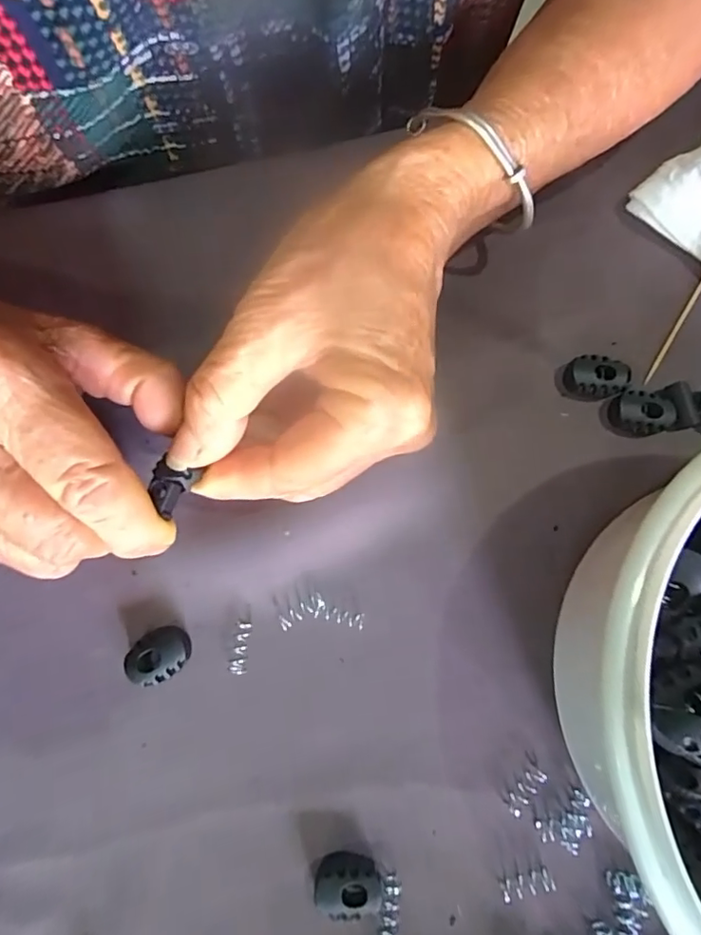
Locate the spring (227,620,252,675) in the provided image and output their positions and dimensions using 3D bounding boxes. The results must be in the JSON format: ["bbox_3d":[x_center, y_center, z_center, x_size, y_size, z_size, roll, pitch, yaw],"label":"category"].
[{"bbox_3d":[-0.040,0.066,0.197,0.007,0.004,0.019,5,78,0],"label":"spring"}]

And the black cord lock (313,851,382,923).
[{"bbox_3d":[-0.001,0.137,0.178,0.021,0.010,0.017,-9,79,-3],"label":"black cord lock"}]

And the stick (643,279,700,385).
[{"bbox_3d":[0.137,-0.059,0.225,0.004,0.004,0.060,32,79,5],"label":"stick"}]

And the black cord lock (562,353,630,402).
[{"bbox_3d":[0.098,-0.036,0.217,0.022,0.011,0.018,6,78,0],"label":"black cord lock"}]

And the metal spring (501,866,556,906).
[{"bbox_3d":[0.059,0.140,0.180,0.017,0.004,0.008,-14,79,-4],"label":"metal spring"}]

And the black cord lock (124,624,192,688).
[{"bbox_3d":[-0.068,0.067,0.192,0.023,0.008,0.017,-30,81,-7],"label":"black cord lock"}]

